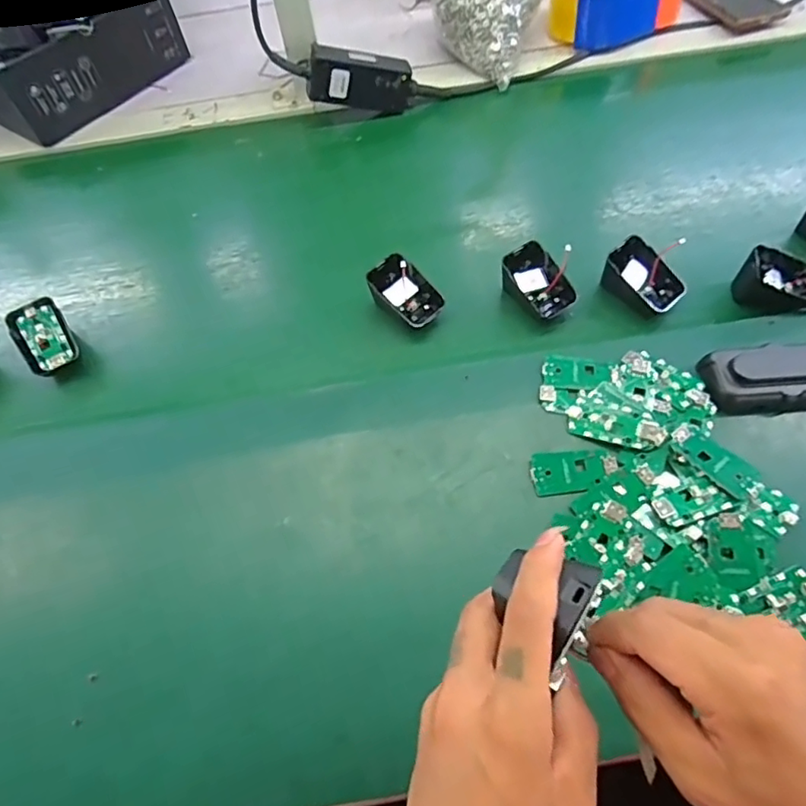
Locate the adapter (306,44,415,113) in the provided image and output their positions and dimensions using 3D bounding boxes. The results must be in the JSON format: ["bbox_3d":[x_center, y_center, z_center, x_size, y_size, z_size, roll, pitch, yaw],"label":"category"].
[{"bbox_3d":[-0.045,-0.369,0.643,0.124,0.056,0.024,-1,57,-21],"label":"adapter"}]

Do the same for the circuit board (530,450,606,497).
[{"bbox_3d":[0.125,0.052,0.428,0.052,0.004,0.031,-8,73,0],"label":"circuit board"}]

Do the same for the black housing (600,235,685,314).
[{"bbox_3d":[0.214,-0.110,0.501,0.044,0.037,0.066,-38,68,-24],"label":"black housing"}]

